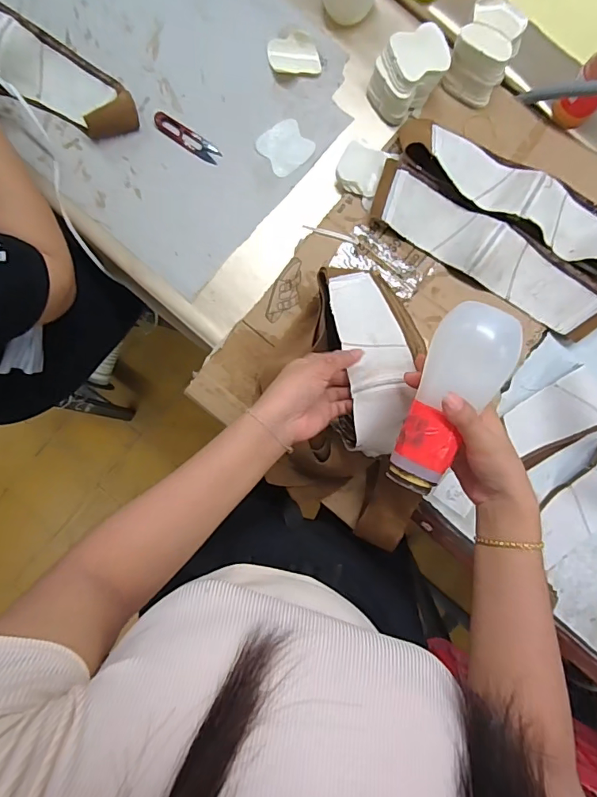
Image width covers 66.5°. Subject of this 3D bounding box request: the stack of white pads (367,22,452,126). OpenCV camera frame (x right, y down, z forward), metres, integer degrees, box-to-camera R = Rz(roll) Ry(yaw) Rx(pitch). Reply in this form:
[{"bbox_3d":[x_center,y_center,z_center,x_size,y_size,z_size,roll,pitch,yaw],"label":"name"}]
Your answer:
[{"bbox_3d":[0.142,-0.420,0.590,0.090,0.065,0.071,-34,89,2],"label":"stack of white pads"}]

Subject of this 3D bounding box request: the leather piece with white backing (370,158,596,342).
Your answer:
[{"bbox_3d":[0.243,-0.189,0.587,0.326,0.025,0.078,34,106,6],"label":"leather piece with white backing"}]

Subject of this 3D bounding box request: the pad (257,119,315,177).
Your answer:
[{"bbox_3d":[-0.018,-0.344,0.624,0.064,0.005,0.061,-38,89,2],"label":"pad"}]

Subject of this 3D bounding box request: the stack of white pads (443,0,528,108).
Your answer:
[{"bbox_3d":[0.235,-0.436,0.580,0.069,0.076,0.074,29,91,2],"label":"stack of white pads"}]

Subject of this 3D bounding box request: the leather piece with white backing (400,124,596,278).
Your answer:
[{"bbox_3d":[0.287,-0.253,0.567,0.355,0.059,0.091,34,91,2],"label":"leather piece with white backing"}]

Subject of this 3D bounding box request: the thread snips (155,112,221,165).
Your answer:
[{"bbox_3d":[-0.152,-0.356,0.624,0.105,0.004,0.027,32,91,2],"label":"thread snips"}]

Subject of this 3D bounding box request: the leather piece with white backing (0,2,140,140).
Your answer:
[{"bbox_3d":[-0.328,-0.425,0.600,0.230,0.070,0.105,28,91,2],"label":"leather piece with white backing"}]

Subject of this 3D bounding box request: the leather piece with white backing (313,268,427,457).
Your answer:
[{"bbox_3d":[0.081,-0.052,0.510,0.107,0.052,0.226,-6,64,2],"label":"leather piece with white backing"}]

